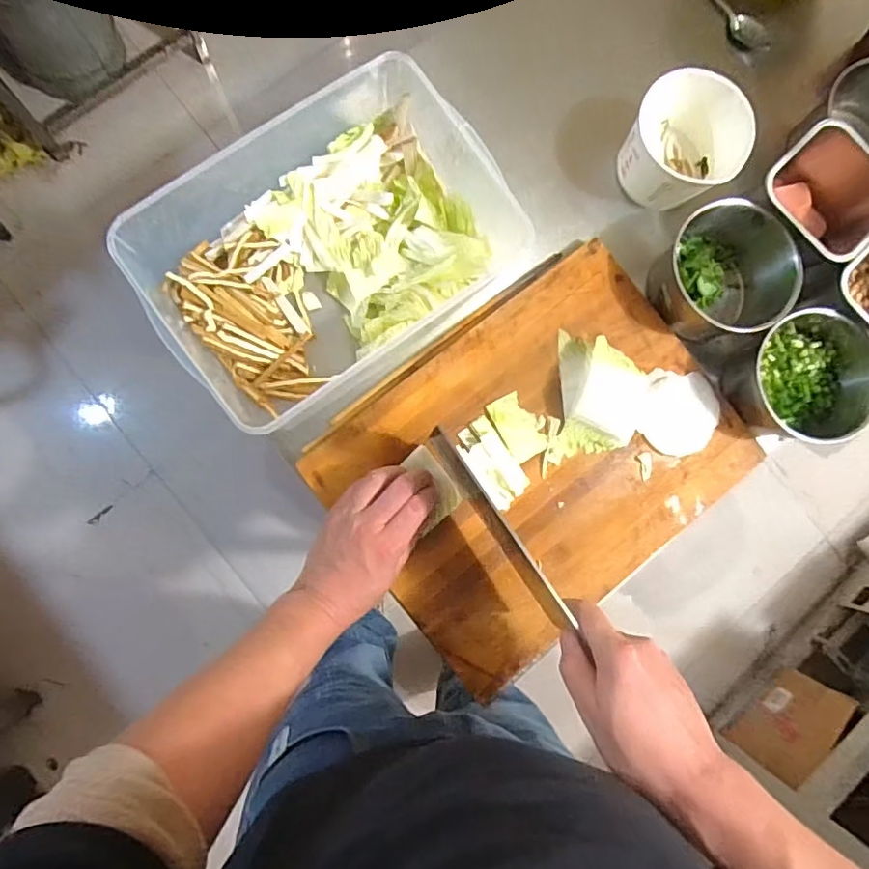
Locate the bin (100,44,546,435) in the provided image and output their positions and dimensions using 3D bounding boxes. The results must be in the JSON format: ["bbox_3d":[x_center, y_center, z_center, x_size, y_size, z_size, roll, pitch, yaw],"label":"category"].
[{"bbox_3d":[-0.103,-0.180,0.538,0.342,0.110,0.240,-34,89,-7],"label":"bin"}]

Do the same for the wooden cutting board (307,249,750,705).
[{"bbox_3d":[0.109,0.024,0.575,0.396,0.016,0.301,-36,90,-7],"label":"wooden cutting board"}]

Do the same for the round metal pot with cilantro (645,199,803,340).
[{"bbox_3d":[0.310,-0.178,0.593,0.128,0.084,0.151,39,83,-2],"label":"round metal pot with cilantro"}]

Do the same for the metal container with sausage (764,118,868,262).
[{"bbox_3d":[0.393,-0.237,0.594,0.124,0.092,0.125,-33,89,-7],"label":"metal container with sausage"}]

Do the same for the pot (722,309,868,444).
[{"bbox_3d":[0.380,-0.052,0.584,0.131,0.075,0.138,-18,88,-7],"label":"pot"}]

